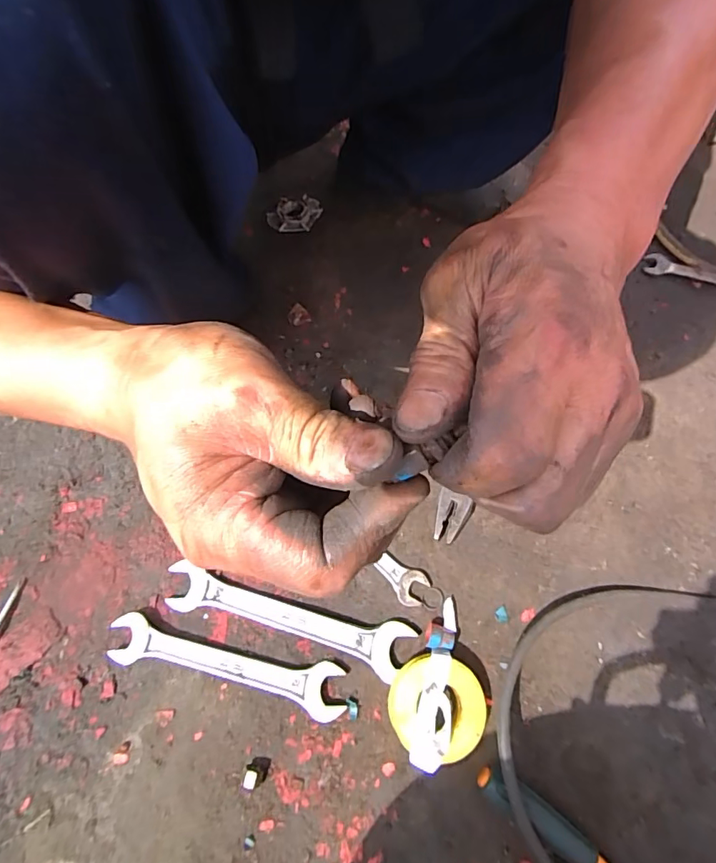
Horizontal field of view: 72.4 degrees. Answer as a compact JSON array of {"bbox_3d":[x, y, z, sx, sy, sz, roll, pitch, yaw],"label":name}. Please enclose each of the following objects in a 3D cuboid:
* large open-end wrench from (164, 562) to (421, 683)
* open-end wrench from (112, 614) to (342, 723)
[{"bbox_3d":[-0.062,0.156,0.410,0.207,0.010,0.041,14,68,7],"label":"large open-end wrench"},{"bbox_3d":[-0.106,0.189,0.397,0.194,0.012,0.039,12,68,5],"label":"open-end wrench"}]

